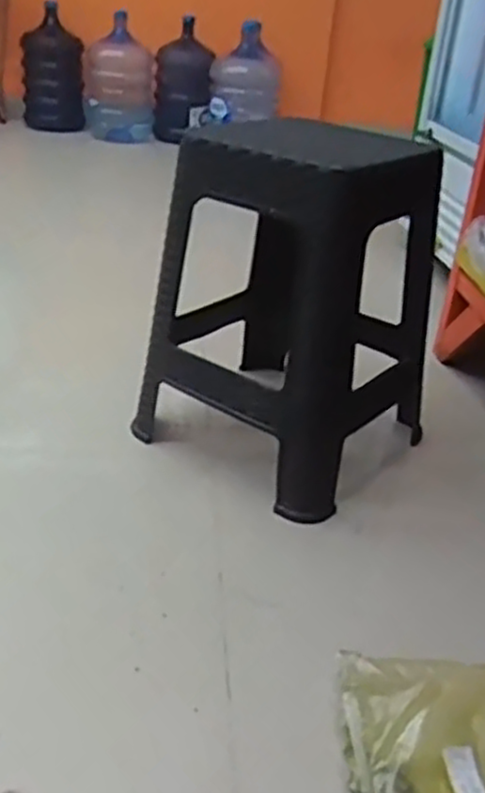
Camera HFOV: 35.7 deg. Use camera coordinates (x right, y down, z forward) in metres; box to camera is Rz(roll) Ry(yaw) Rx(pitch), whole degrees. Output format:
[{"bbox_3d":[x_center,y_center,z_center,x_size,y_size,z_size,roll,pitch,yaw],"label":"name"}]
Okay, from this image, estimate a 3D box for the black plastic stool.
[{"bbox_3d":[0.094,-0.143,1.122,0.335,0.448,0.366,25,34,31],"label":"black plastic stool"}]

